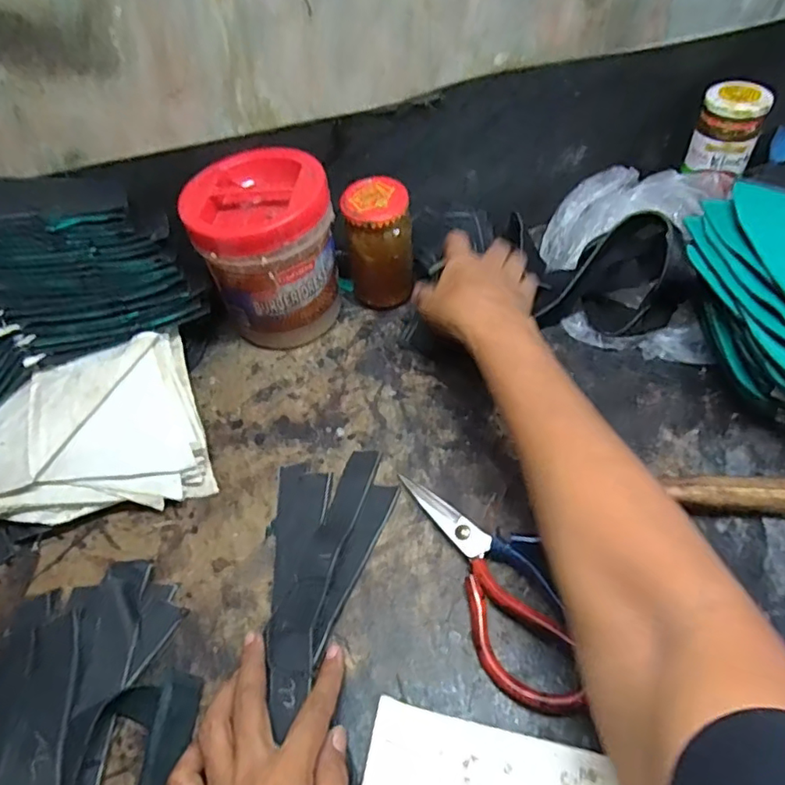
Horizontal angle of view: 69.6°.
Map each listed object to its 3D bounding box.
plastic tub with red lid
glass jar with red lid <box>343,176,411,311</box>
[{"bbox_3d":[-0.109,-0.124,0.516,0.114,0.144,0.117,-3,52,3],"label":"plastic tub with red lid"},{"bbox_3d":[-0.013,-0.134,0.533,0.061,0.116,0.053,-8,52,-1],"label":"glass jar with red lid"}]

